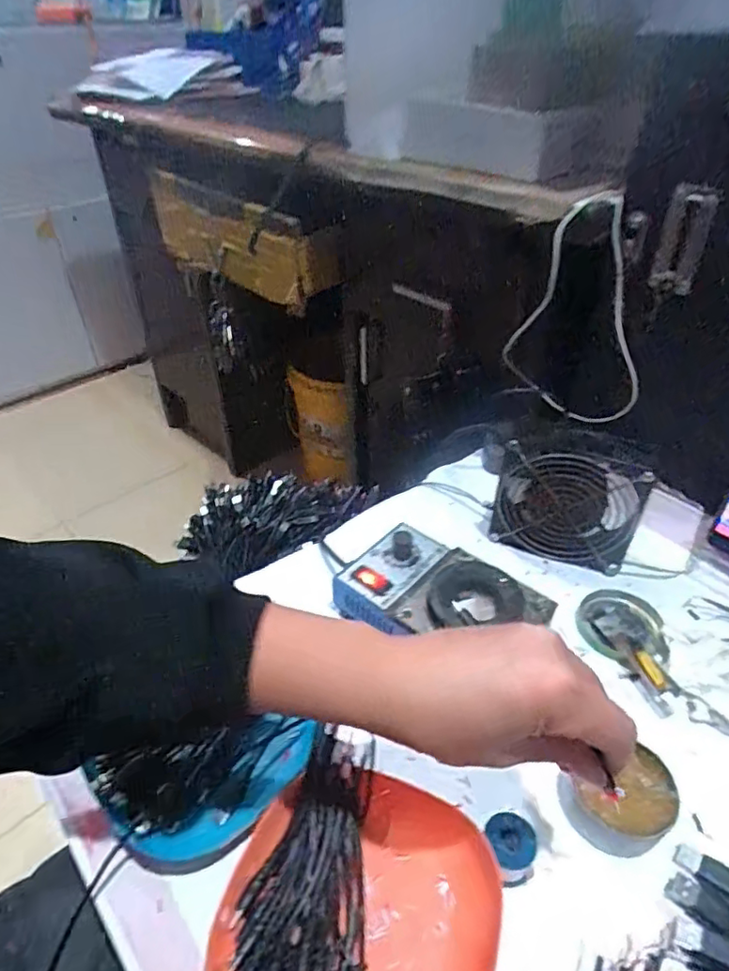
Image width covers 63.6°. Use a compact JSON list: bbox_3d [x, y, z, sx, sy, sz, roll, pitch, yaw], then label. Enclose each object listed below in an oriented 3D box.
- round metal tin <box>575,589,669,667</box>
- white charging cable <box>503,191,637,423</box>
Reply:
[{"bbox_3d":[0.209,0.109,0.481,0.062,0.013,0.072,4,40,7],"label":"round metal tin"},{"bbox_3d":[0.210,-0.167,0.574,0.135,0.207,0.060,9,41,12],"label":"white charging cable"}]

